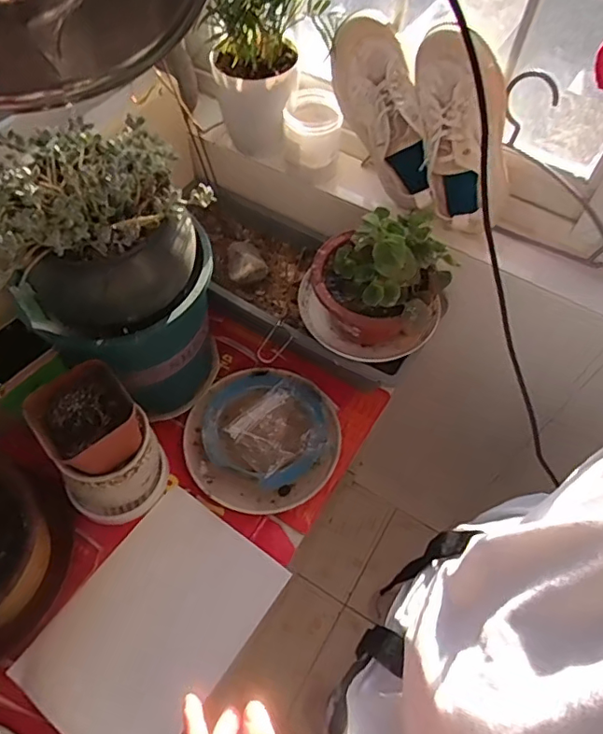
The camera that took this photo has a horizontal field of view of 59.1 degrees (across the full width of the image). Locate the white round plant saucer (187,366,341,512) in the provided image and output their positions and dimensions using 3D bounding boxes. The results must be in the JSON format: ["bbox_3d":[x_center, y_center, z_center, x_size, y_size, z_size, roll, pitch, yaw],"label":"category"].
[{"bbox_3d":[-0.053,0.092,0.762,0.211,0.048,0.215,1,57,-1],"label":"white round plant saucer"}]

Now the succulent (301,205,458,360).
[{"bbox_3d":[0.081,-0.116,0.683,0.188,0.198,0.138,34,62,18],"label":"succulent"}]

